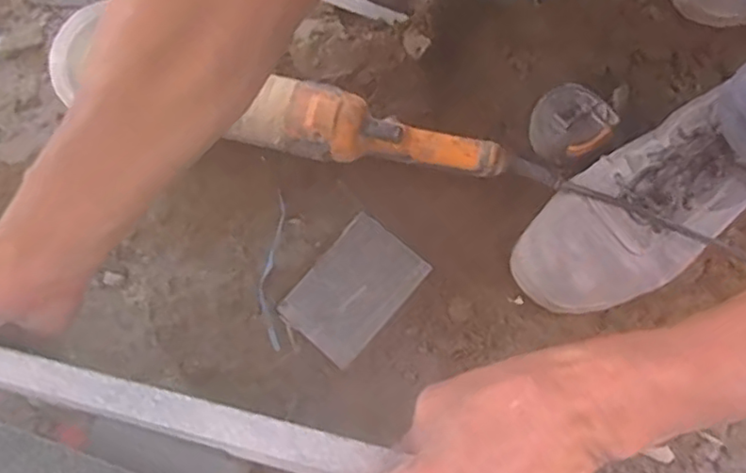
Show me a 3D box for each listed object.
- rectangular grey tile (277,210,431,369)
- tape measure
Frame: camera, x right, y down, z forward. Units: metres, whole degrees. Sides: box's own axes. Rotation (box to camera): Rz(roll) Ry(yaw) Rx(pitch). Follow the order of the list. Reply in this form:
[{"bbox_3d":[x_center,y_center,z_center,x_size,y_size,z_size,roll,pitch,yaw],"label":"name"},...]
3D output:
[{"bbox_3d":[-0.018,0.046,0.550,0.082,0.021,0.117,40,76,14],"label":"rectangular grey tile"},{"bbox_3d":[0.184,-0.105,0.581,0.070,0.042,0.066,-1,70,2],"label":"tape measure"}]

